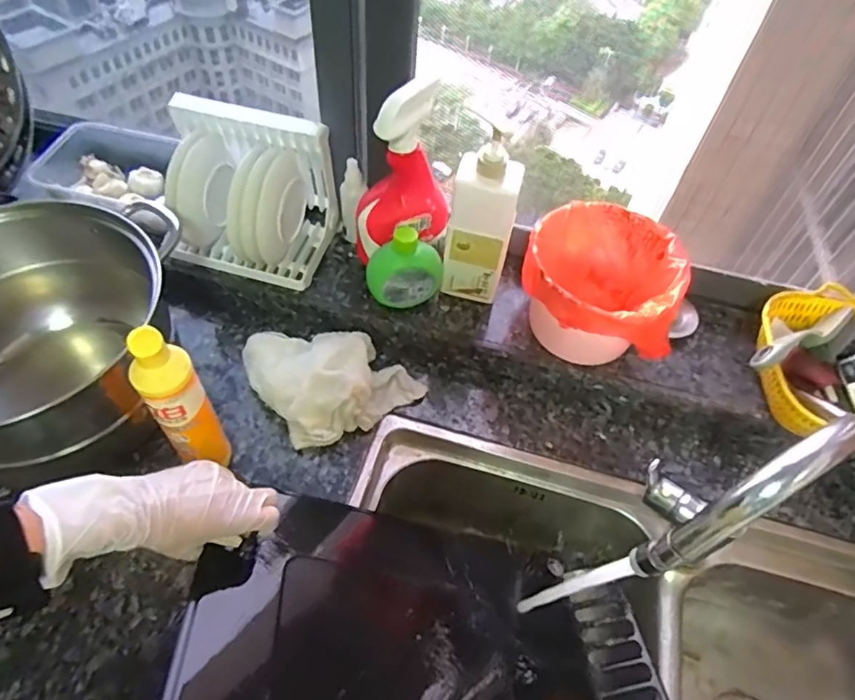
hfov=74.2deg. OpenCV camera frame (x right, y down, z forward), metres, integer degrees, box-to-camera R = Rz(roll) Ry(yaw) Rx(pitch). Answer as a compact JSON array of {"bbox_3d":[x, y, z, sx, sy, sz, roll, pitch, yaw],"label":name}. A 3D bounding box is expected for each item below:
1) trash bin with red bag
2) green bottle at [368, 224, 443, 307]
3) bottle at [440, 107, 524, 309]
[{"bbox_3d":[0.208,-0.071,0.715,0.184,0.137,0.180,15,54,6],"label":"trash bin with red bag"},{"bbox_3d":[-0.029,-0.102,0.735,0.092,0.117,0.048,-19,58,-18],"label":"green bottle"},{"bbox_3d":[0.067,-0.149,0.705,0.081,0.231,0.046,12,54,4],"label":"bottle"}]

